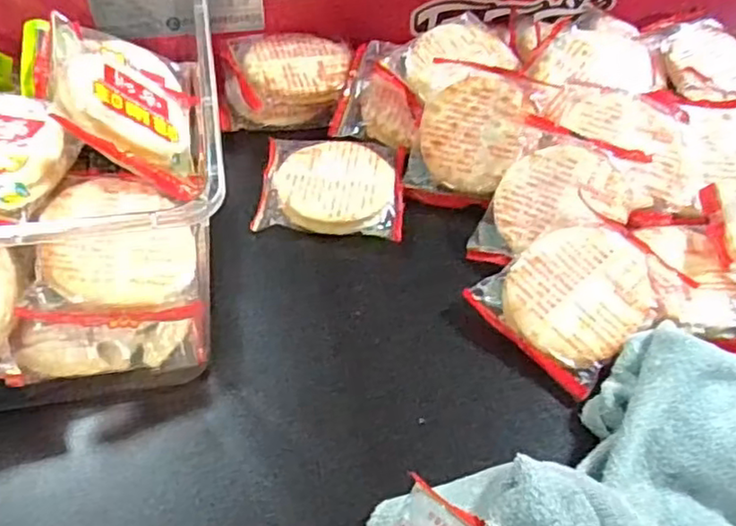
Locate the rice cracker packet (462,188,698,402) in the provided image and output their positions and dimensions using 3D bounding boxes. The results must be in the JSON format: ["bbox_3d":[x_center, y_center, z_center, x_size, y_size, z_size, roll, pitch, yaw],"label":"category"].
[{"bbox_3d":[0.121,0.016,0.385,0.096,0.017,0.083,-44,72,-9],"label":"rice cracker packet"}]

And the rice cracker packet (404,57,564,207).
[{"bbox_3d":[0.077,-0.087,0.454,0.084,0.023,0.102,12,85,13],"label":"rice cracker packet"}]

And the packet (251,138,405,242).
[{"bbox_3d":[-0.024,-0.054,0.454,0.095,0.016,0.086,2,49,-3],"label":"packet"}]

